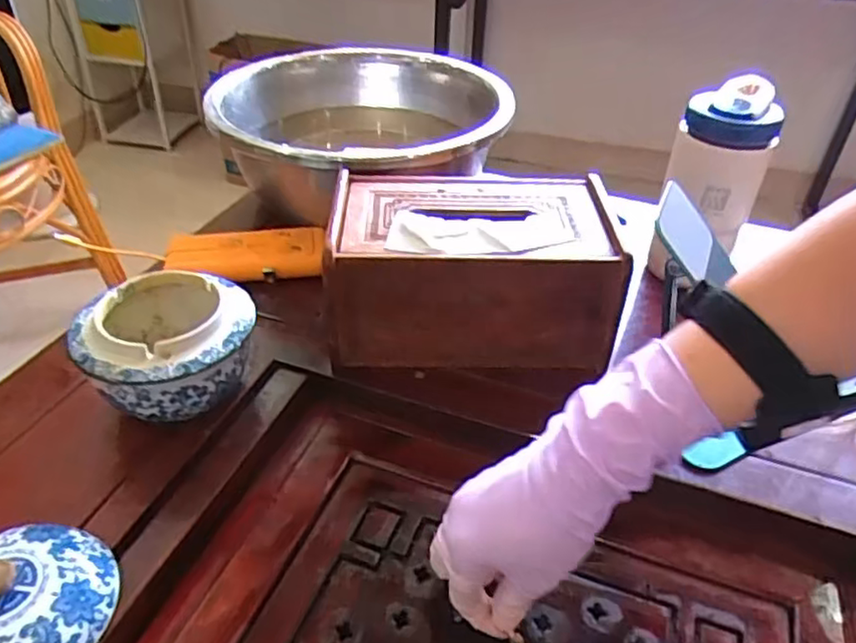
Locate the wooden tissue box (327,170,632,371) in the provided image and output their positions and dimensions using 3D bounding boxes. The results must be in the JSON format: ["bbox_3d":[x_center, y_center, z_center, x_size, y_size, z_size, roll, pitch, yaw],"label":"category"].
[{"bbox_3d":[0.033,-0.046,0.538,0.211,0.102,0.126,0,39,-3],"label":"wooden tissue box"}]

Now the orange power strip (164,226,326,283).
[{"bbox_3d":[-0.170,-0.064,0.615,0.141,0.021,0.061,-6,41,-13],"label":"orange power strip"}]

